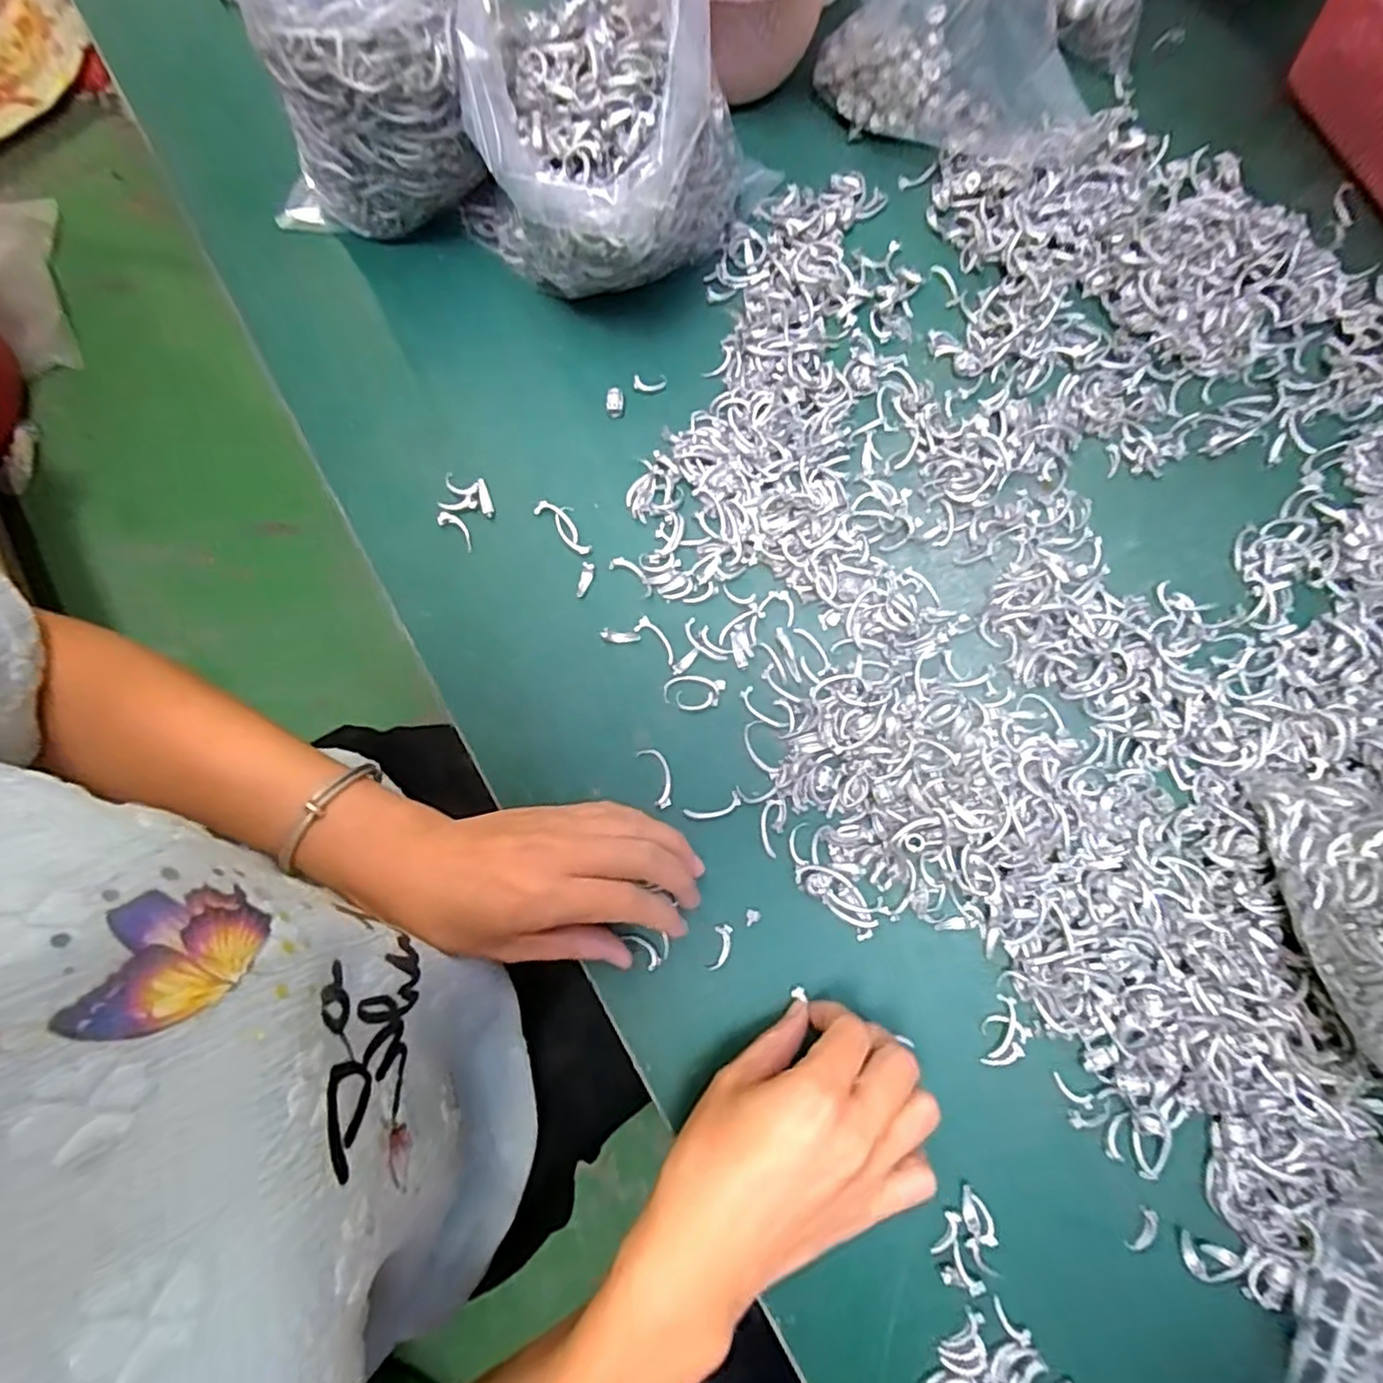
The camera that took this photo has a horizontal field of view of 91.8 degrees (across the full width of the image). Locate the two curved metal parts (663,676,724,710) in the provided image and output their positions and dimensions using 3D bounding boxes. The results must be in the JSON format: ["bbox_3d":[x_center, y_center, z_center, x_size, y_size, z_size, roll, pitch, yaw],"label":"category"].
[{"bbox_3d":[0.001,0.001,0.357,0.032,0.004,0.018,3,79,1],"label":"two curved metal parts"}]

